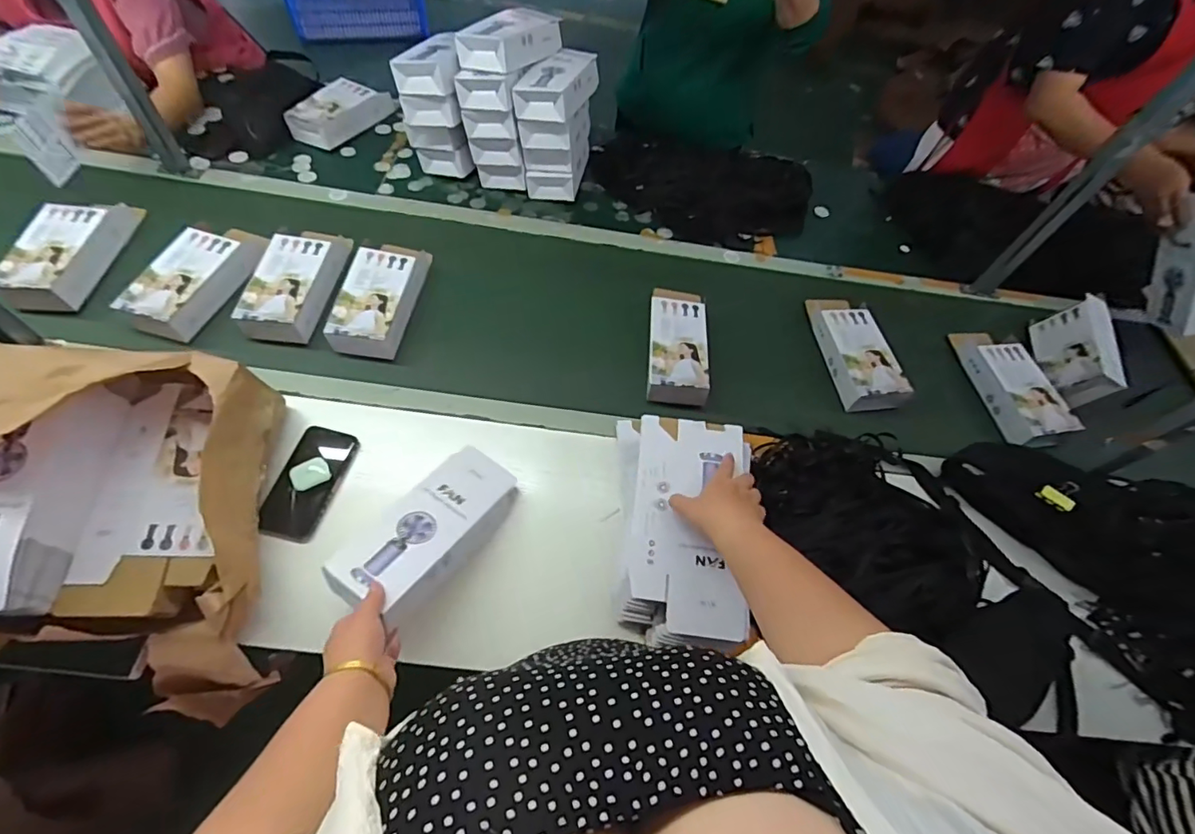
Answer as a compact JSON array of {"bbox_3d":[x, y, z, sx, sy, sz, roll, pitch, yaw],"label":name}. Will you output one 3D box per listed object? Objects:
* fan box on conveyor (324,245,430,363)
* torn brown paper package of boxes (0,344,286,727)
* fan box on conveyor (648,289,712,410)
[{"bbox_3d":[-0.369,-0.214,0.886,0.106,0.055,0.239,10,59,1],"label":"fan box on conveyor"},{"bbox_3d":[-0.711,0.110,0.641,0.592,0.296,0.375,7,59,0],"label":"torn brown paper package of boxes"},{"bbox_3d":[0.139,-0.123,0.892,0.097,0.043,0.216,5,59,-2],"label":"fan box on conveyor"}]

